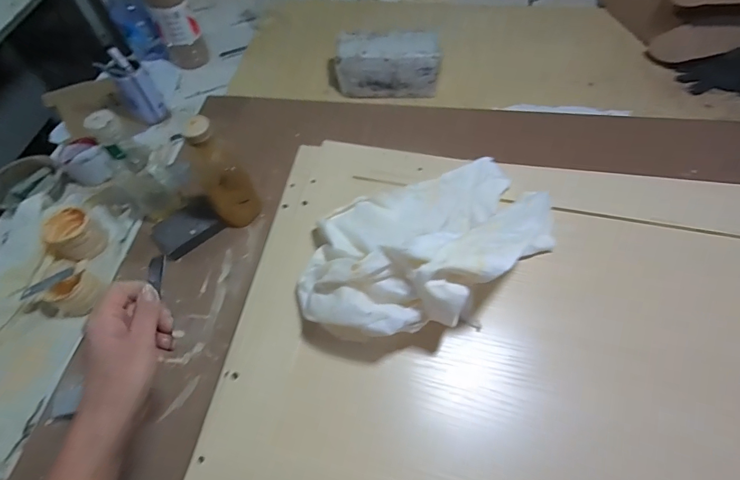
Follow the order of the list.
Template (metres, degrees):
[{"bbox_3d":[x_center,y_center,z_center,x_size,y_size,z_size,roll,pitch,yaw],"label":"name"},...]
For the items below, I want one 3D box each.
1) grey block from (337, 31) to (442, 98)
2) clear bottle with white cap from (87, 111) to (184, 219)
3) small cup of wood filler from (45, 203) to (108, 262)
[{"bbox_3d":[0.043,-0.374,0.835,0.221,0.109,0.096,0,59,1],"label":"grey block"},{"bbox_3d":[-0.367,-0.104,0.617,0.070,0.215,0.070,31,64,18],"label":"clear bottle with white cap"},{"bbox_3d":[-0.504,-0.011,0.657,0.084,0.052,0.078,0,59,0],"label":"small cup of wood filler"}]

